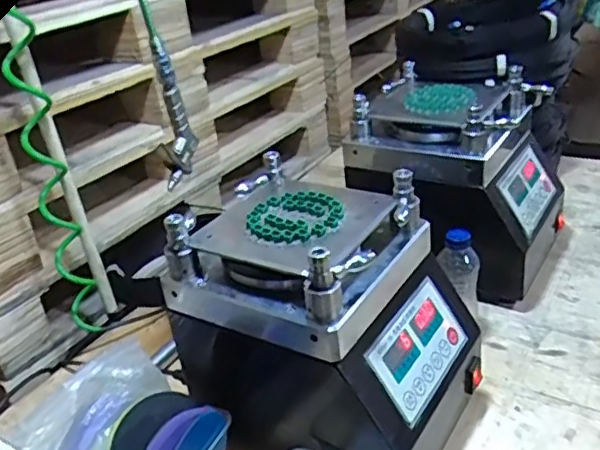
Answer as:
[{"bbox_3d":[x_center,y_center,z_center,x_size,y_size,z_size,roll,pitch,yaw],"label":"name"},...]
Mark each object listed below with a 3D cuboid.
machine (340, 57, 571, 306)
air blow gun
[{"bbox_3d":[0.240,-0.066,0.972,0.272,0.299,0.220,13,35,32],"label":"machine"},{"bbox_3d":[-0.159,-0.139,0.763,0.027,0.170,0.063,-1,29,10],"label":"air blow gun"}]

